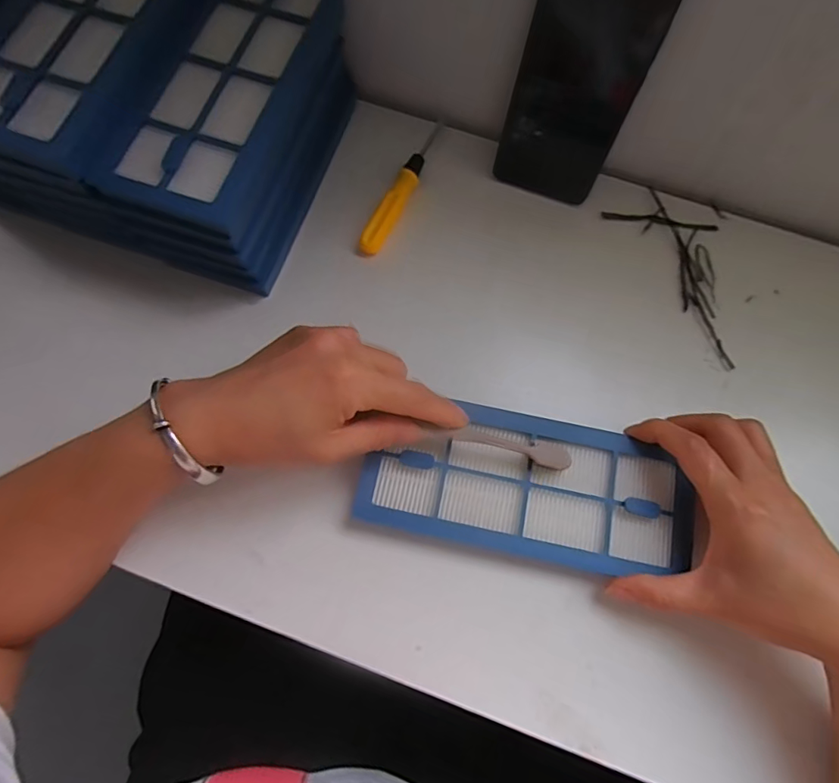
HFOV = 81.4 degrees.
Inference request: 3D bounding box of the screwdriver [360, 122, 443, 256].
[{"bbox_3d":[-0.011,-0.162,0.382,0.016,0.013,0.129,27,74,6],"label":"screwdriver"}]

